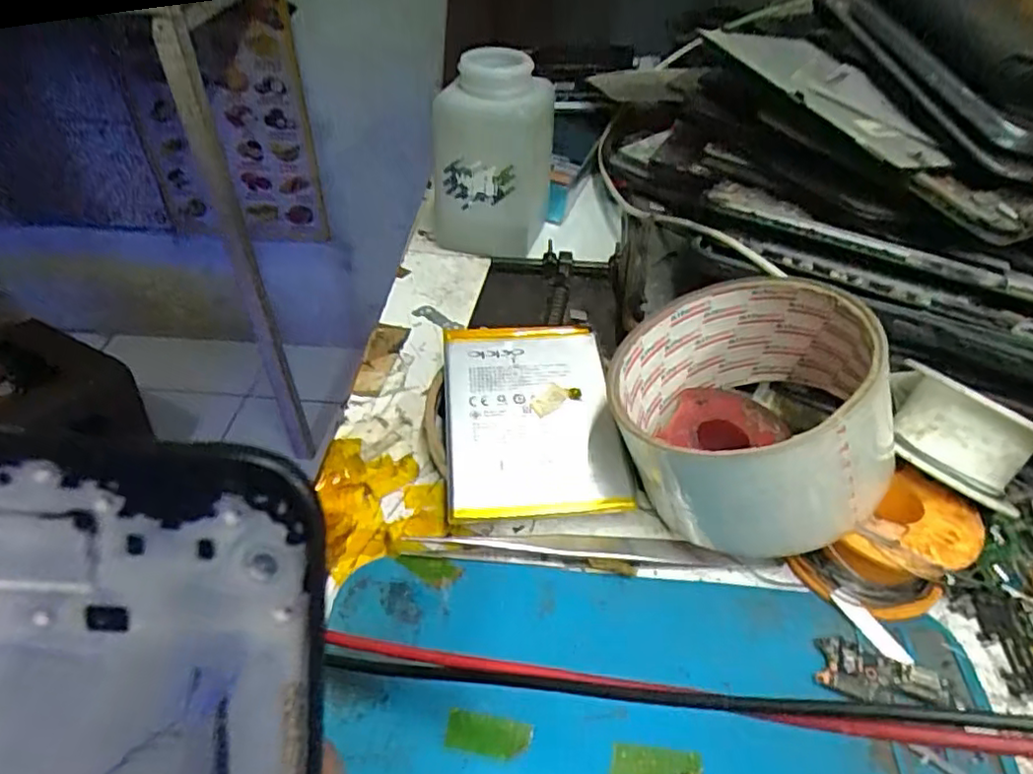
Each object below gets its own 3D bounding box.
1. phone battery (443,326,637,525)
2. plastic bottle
[{"bbox_3d":[0.005,0.009,0.242,0.062,0.005,0.085,-4,53,-4],"label":"phone battery"},{"bbox_3d":[-0.015,-0.124,0.342,0.060,0.094,0.068,1,44,-2],"label":"plastic bottle"}]

